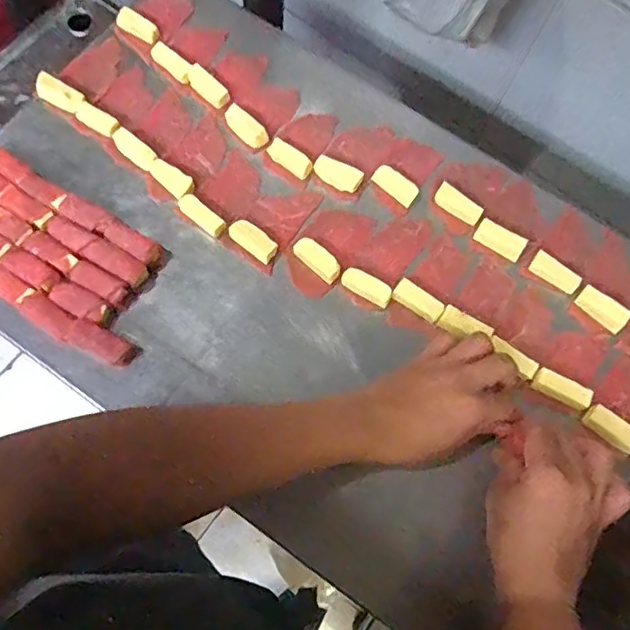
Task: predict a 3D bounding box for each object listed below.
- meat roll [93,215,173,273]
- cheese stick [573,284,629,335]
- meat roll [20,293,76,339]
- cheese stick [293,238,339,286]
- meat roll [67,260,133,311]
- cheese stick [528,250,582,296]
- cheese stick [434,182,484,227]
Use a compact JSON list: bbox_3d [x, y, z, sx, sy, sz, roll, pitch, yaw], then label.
[{"bbox_3d":[-0.169,-0.066,0.532,0.067,0.022,0.024,31,72,6],"label":"meat roll"},{"bbox_3d":[0.268,-0.006,0.539,0.047,0.007,0.026,43,74,9],"label":"cheese stick"},{"bbox_3d":[-0.231,0.001,0.504,0.047,0.013,0.024,35,73,7],"label":"meat roll"},{"bbox_3d":[0.003,-0.051,0.545,0.049,0.011,0.023,43,74,10],"label":"cheese stick"},{"bbox_3d":[-0.192,-0.027,0.518,0.053,0.020,0.023,29,72,5],"label":"meat roll"},{"bbox_3d":[0.229,-0.040,0.551,0.048,0.006,0.022,36,73,7],"label":"cheese stick"},{"bbox_3d":[0.140,-0.107,0.567,0.047,0.011,0.022,37,73,8],"label":"cheese stick"}]

